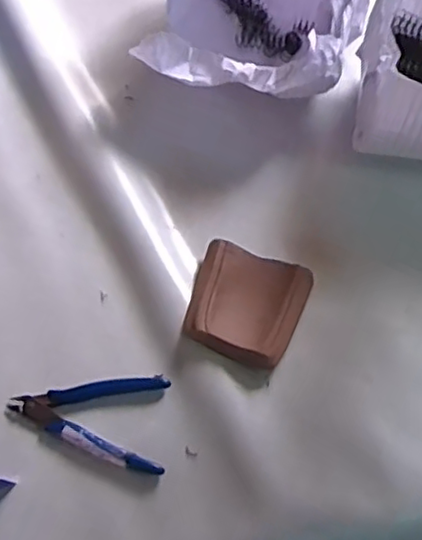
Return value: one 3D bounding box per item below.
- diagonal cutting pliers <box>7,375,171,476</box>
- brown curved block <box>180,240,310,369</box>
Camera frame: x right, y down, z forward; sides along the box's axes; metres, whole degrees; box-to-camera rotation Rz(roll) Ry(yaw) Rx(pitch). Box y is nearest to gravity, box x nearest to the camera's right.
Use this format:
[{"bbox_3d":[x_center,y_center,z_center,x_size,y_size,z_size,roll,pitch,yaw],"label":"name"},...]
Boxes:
[{"bbox_3d":[-0.091,0.114,0.475,0.113,0.013,0.070,1,65,-2],"label":"diagonal cutting pliers"},{"bbox_3d":[0.028,0.027,0.511,0.087,0.024,0.090,19,66,6],"label":"brown curved block"}]

